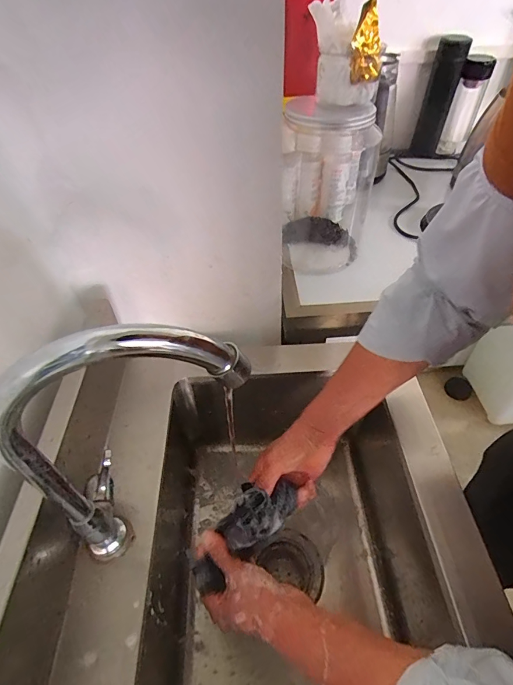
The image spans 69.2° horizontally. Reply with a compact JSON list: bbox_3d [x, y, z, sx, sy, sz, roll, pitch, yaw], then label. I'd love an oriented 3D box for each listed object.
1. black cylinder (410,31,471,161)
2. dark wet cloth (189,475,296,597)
[{"bbox_3d":[0.407,-0.542,0.837,0.066,0.221,0.054,15,49,16],"label":"black cylinder"},{"bbox_3d":[-0.015,0.203,0.405,0.140,0.053,0.048,-41,56,-13],"label":"dark wet cloth"}]

